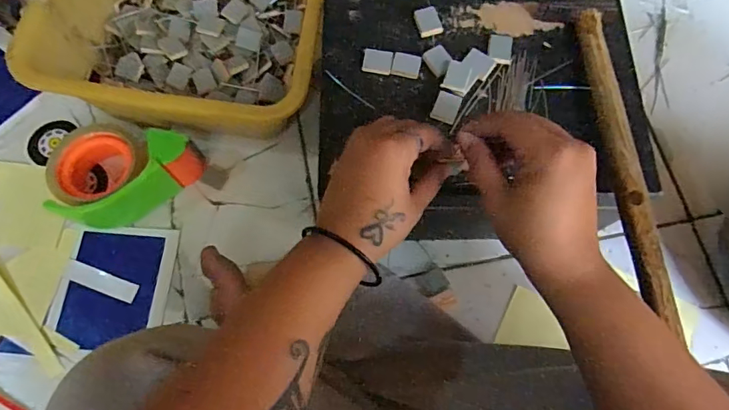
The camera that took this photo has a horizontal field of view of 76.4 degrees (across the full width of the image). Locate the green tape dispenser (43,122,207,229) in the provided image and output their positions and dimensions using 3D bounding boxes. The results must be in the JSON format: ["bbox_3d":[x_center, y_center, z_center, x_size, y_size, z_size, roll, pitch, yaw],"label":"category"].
[{"bbox_3d":[-0.244,-0.025,0.473,0.133,0.058,0.109,5,71,1],"label":"green tape dispenser"}]

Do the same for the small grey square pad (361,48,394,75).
[{"bbox_3d":[0.011,-0.124,0.401,0.025,0.006,0.021,7,71,2],"label":"small grey square pad"}]

